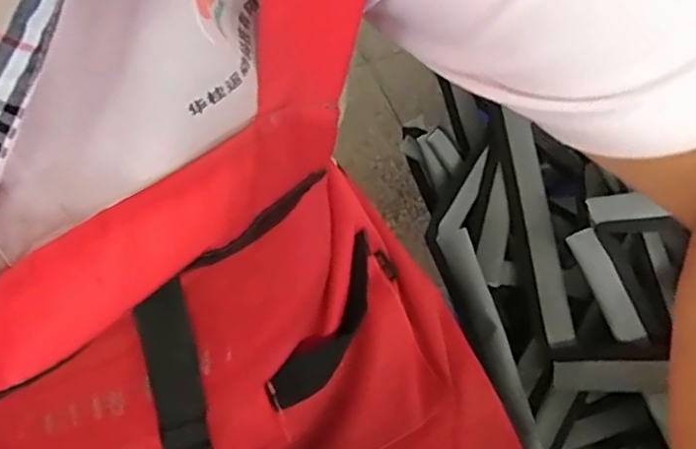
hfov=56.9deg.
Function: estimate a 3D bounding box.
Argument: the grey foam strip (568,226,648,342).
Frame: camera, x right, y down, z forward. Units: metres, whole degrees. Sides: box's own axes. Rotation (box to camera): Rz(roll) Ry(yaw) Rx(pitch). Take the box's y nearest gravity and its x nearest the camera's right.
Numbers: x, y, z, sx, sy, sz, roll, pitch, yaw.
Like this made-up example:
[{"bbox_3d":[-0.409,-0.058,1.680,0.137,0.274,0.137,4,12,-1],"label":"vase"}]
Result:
[{"bbox_3d":[0.199,0.048,0.498,0.021,0.012,0.093,-27,89,-14],"label":"grey foam strip"}]

